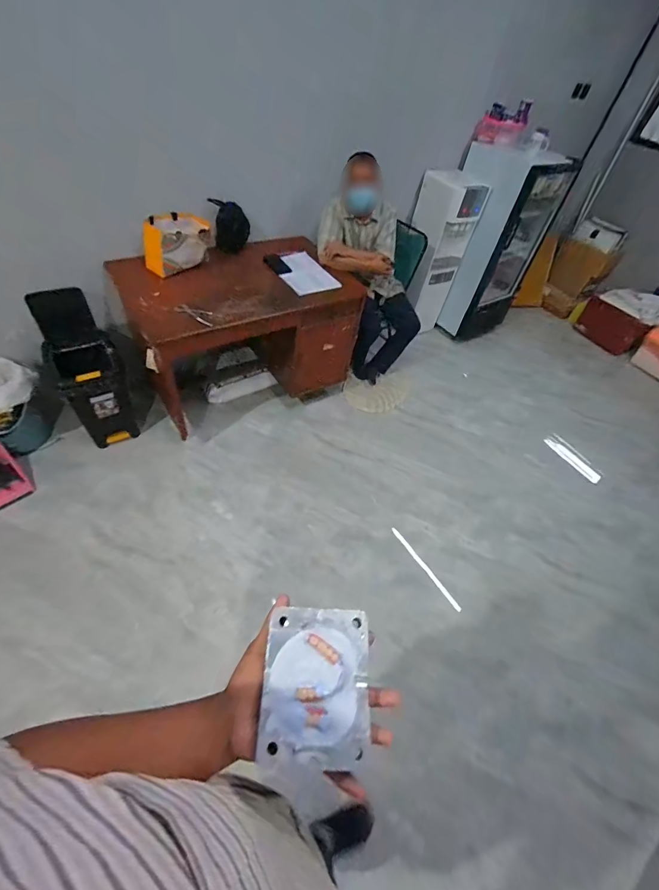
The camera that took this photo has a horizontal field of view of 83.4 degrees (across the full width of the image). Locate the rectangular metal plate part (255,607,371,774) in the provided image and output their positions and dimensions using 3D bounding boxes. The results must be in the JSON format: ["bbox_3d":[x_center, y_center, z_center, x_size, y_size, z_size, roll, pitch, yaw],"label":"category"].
[{"bbox_3d":[-0.012,0.247,0.386,0.104,0.023,0.138,4,53,-2],"label":"rectangular metal plate part"}]

